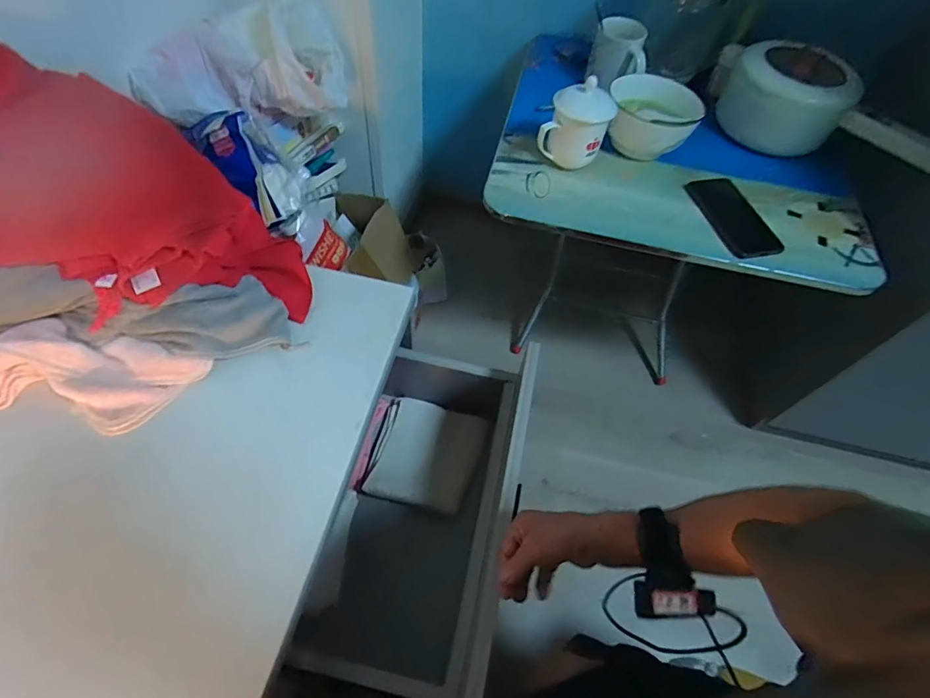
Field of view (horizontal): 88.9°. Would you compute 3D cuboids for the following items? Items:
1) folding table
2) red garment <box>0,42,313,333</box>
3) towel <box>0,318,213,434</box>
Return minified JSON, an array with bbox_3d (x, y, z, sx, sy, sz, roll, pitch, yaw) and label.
[{"bbox_3d":[0.339,-0.163,1.011,0.583,0.557,0.409,14,57,5],"label":"folding table"},{"bbox_3d":[-0.390,-0.192,0.583,0.302,0.250,0.265,-15,59,-13],"label":"red garment"},{"bbox_3d":[-0.465,0.028,0.545,0.286,0.068,0.104,2,57,-3],"label":"towel"}]

